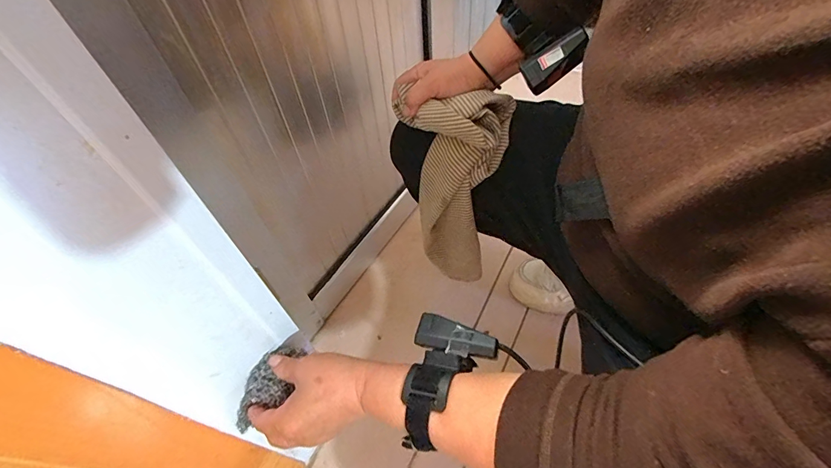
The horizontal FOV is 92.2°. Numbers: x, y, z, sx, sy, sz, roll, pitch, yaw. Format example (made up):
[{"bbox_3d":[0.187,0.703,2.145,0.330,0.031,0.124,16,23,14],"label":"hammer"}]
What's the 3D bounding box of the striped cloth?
[{"bbox_3d":[0.043,-0.044,0.522,0.119,0.273,0.064,12,42,13],"label":"striped cloth"}]

